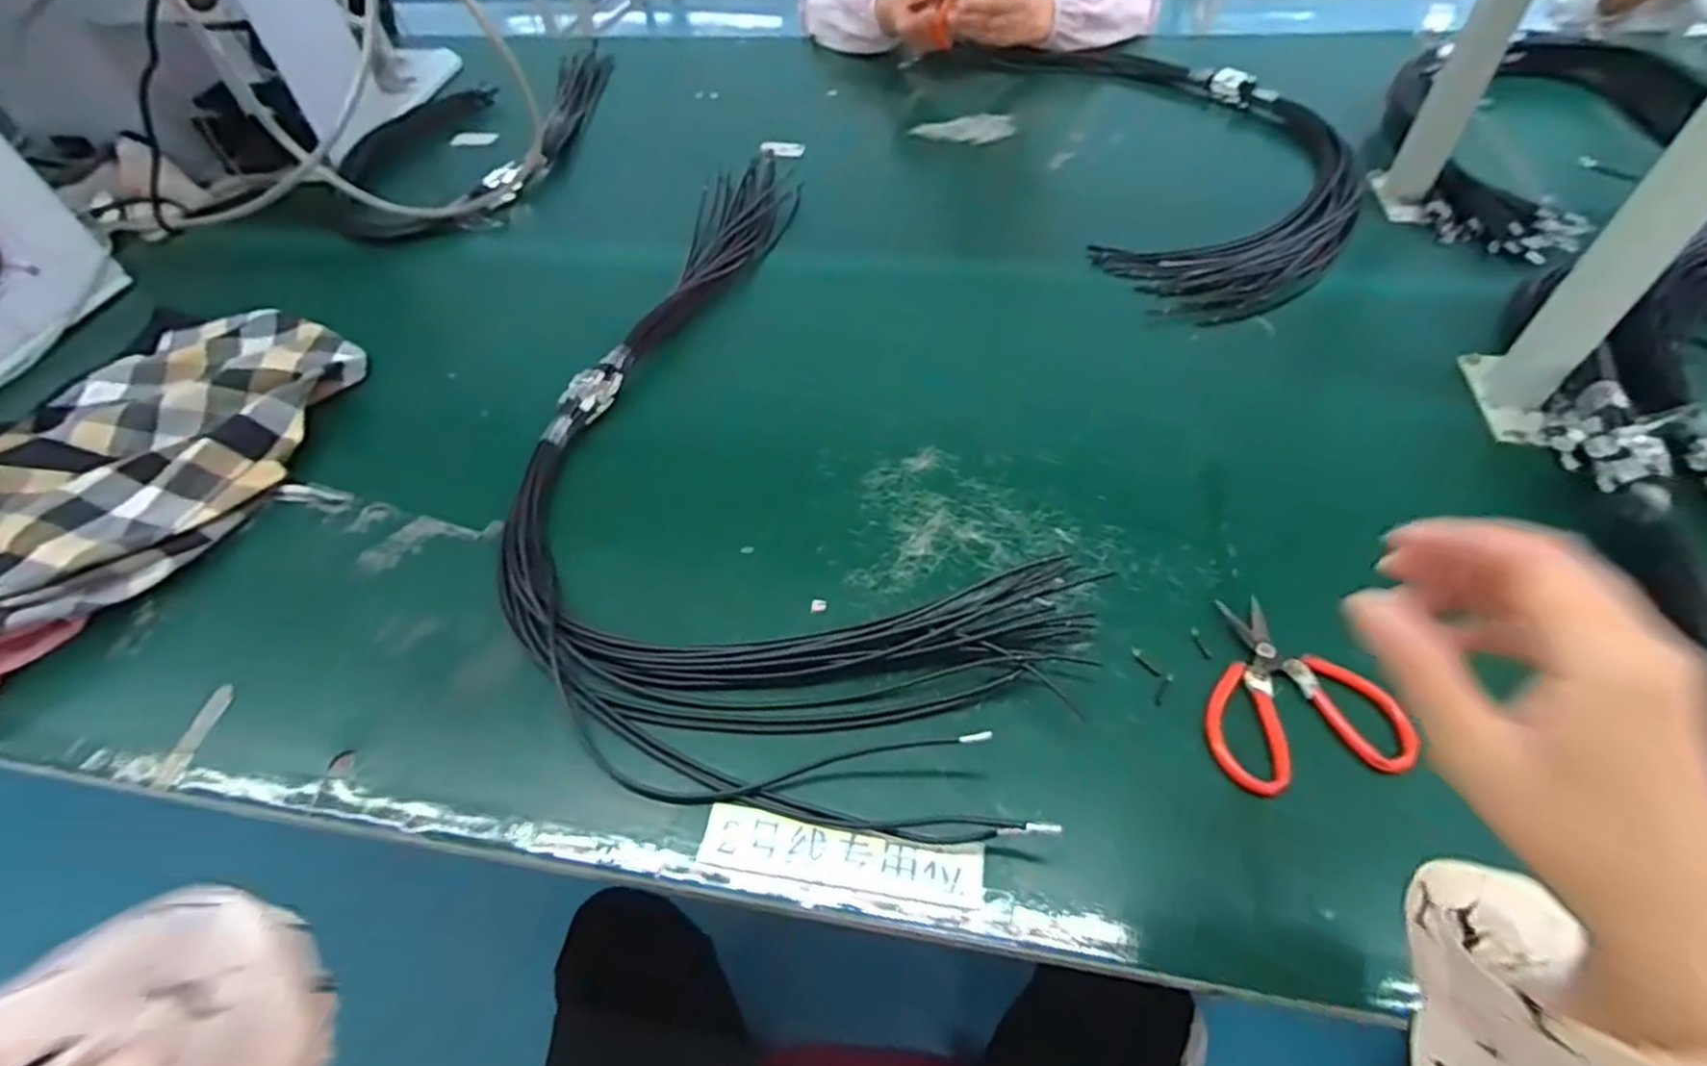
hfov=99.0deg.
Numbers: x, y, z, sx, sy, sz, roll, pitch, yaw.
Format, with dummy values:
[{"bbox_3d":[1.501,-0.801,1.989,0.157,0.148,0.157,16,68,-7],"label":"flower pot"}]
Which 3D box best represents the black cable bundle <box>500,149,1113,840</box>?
[{"bbox_3d":[-0.020,-0.124,0.618,0.426,0.024,0.688,7,53,9],"label":"black cable bundle"}]

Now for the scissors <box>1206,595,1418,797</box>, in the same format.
[{"bbox_3d":[0.252,0.091,0.431,0.099,0.016,0.115,-10,52,-2],"label":"scissors"}]

